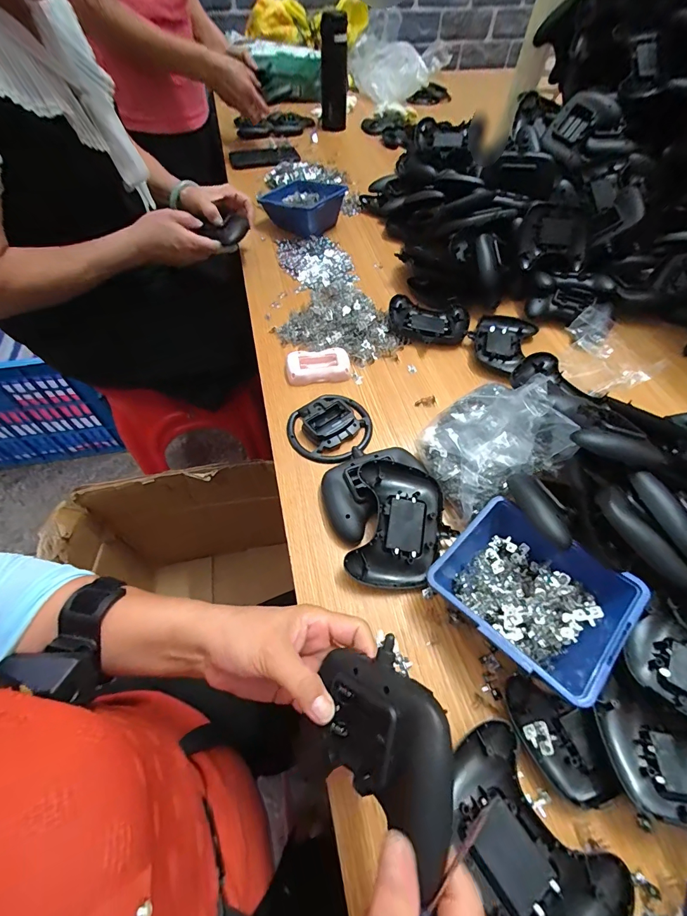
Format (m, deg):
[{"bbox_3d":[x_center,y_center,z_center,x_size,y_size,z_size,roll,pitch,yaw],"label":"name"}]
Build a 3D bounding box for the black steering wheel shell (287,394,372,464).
[{"bbox_3d":[-0.016,-0.044,0.467,0.097,0.017,0.102,0,57,0],"label":"black steering wheel shell"}]

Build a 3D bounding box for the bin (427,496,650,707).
[{"bbox_3d":[0.164,0.114,0.337,0.133,0.063,0.138,-39,65,-23],"label":"bin"}]

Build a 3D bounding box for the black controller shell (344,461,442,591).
[{"bbox_3d":[0.052,0.066,0.384,0.101,0.022,0.125,-3,73,-6],"label":"black controller shell"}]

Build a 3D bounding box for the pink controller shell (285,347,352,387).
[{"bbox_3d":[-0.035,-0.128,0.519,0.086,0.014,0.053,-6,57,-5],"label":"pink controller shell"}]

